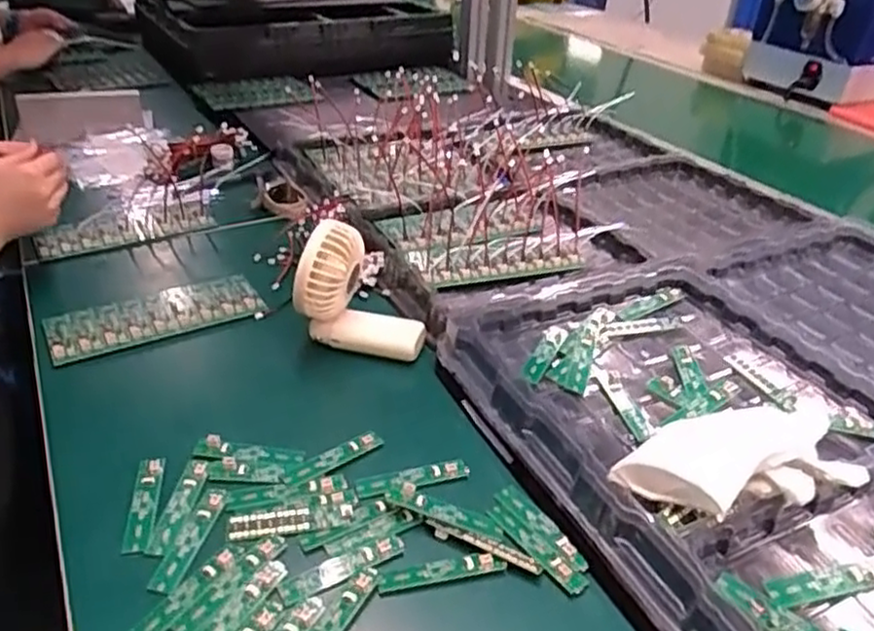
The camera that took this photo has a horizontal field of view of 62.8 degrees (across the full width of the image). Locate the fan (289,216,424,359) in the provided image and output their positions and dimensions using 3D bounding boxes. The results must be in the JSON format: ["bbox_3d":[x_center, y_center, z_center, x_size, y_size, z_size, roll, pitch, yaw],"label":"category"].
[{"bbox_3d":[-0.069,-0.027,0.636,0.113,0.105,0.054,1,34,1],"label":"fan"}]

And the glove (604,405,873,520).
[{"bbox_3d":[0.192,0.093,0.461,0.153,0.048,0.080,-10,33,7],"label":"glove"}]

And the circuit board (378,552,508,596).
[{"bbox_3d":[0.004,0.165,0.463,0.082,0.004,0.015,-8,34,-12],"label":"circuit board"}]

